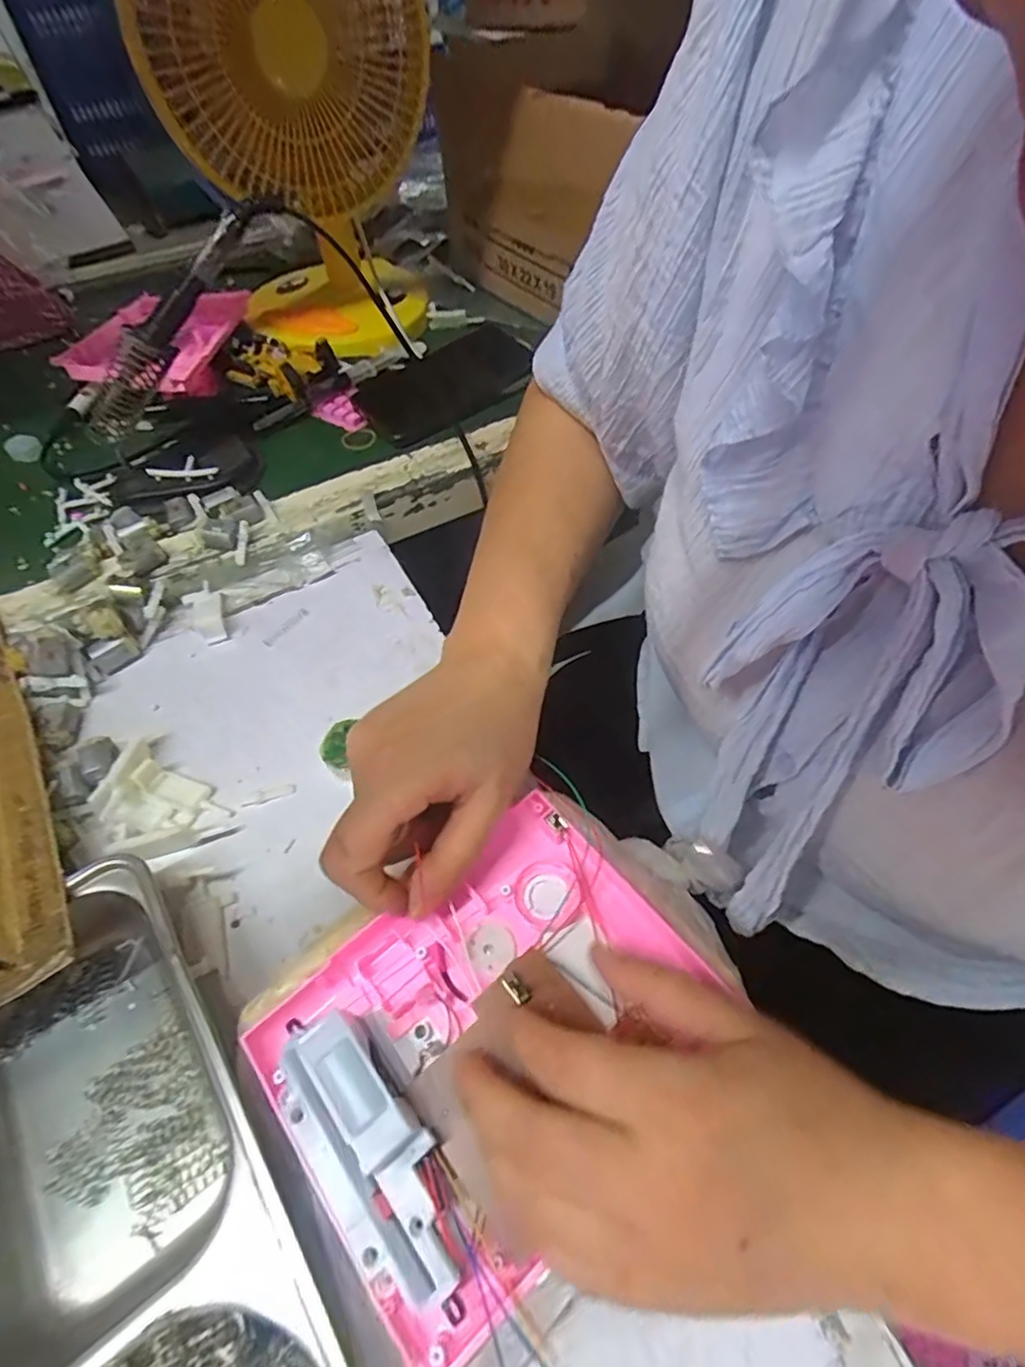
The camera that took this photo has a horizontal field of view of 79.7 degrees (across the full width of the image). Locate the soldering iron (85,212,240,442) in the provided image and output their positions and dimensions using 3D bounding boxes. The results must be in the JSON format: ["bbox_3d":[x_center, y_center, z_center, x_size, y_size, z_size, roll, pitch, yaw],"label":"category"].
[{"bbox_3d":[-0.246,-0.241,0.428,0.185,0.031,0.026,-41,55,21],"label":"soldering iron"}]

